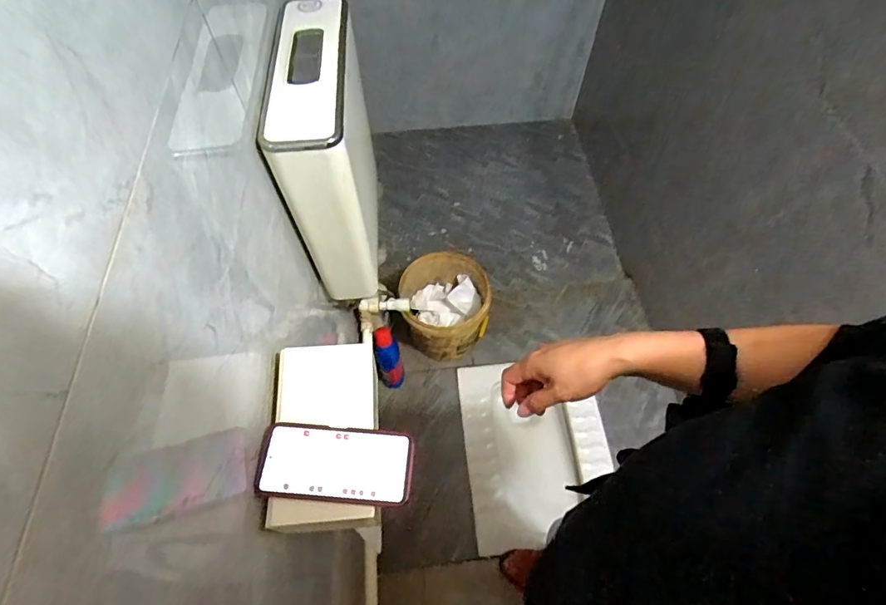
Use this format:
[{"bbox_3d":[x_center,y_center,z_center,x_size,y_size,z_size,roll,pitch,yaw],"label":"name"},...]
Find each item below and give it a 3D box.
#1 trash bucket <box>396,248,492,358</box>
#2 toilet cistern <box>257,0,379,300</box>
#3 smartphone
[{"bbox_3d":[0.018,0.023,1.446,0.241,0.263,0.247,0,60,0],"label":"trash bucket"},{"bbox_3d":[-0.191,-0.261,0.821,0.115,0.339,0.371,-4,60,-2],"label":"toilet cistern"},{"bbox_3d":[-0.119,0.177,0.519,0.166,0.006,0.078,4,60,2],"label":"smartphone"}]

